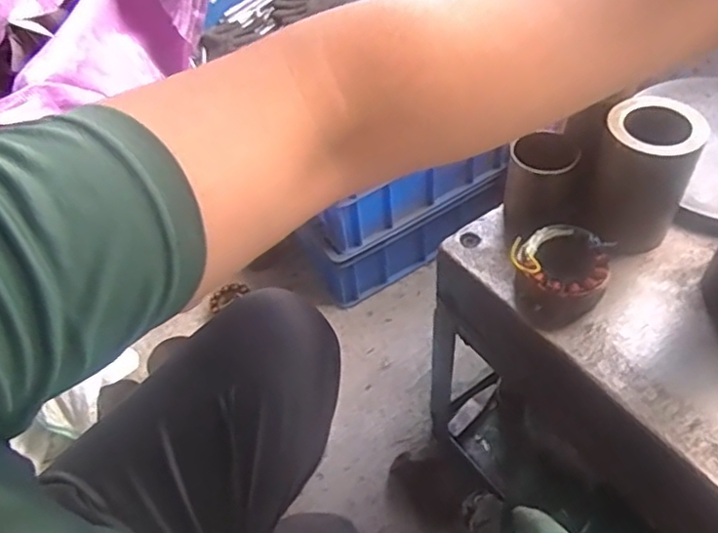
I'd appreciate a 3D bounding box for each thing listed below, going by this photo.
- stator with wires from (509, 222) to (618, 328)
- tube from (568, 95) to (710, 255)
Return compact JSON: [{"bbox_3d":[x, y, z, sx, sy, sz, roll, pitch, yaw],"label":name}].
[{"bbox_3d":[0.197,0.006,0.610,0.087,0.056,0.096,20,54,21],"label":"stator with wires"},{"bbox_3d":[0.278,-0.085,0.629,0.095,0.140,0.093,24,56,23],"label":"tube"}]

